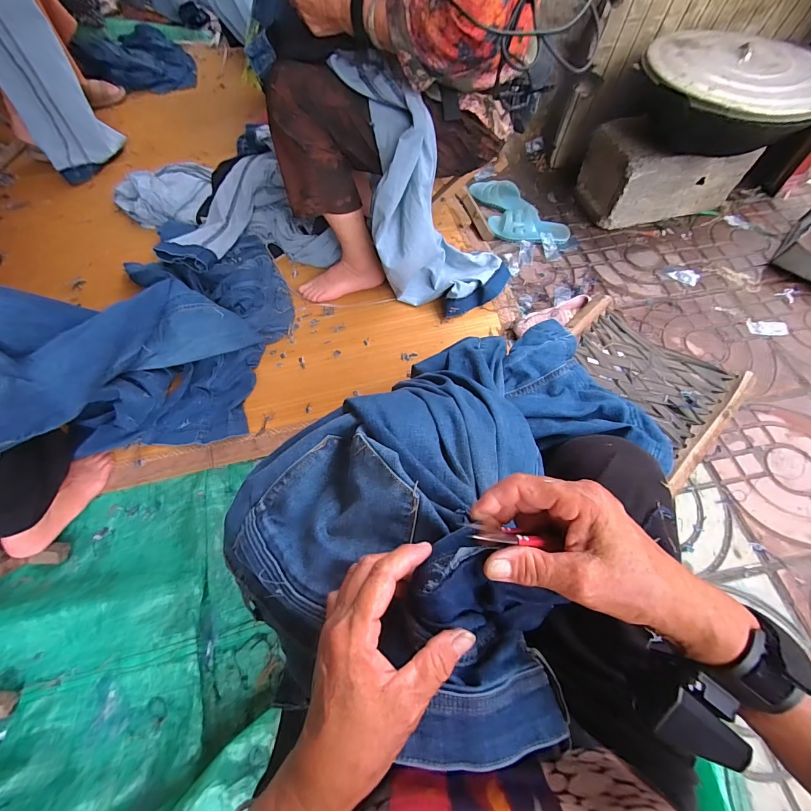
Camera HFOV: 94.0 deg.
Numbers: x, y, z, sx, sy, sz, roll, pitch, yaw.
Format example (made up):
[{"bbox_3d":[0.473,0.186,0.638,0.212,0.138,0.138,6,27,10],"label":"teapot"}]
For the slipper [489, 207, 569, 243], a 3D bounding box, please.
[{"bbox_3d":[0.346,-0.499,1.050,0.223,0.053,0.089,6,63,5],"label":"slipper"}]

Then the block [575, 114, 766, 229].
[{"bbox_3d":[0.703,-0.649,1.038,0.370,0.207,0.191,-11,63,-3],"label":"block"}]

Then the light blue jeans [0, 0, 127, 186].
[{"bbox_3d":[-1.071,-0.970,1.065,0.212,0.556,0.074,-27,41,-12],"label":"light blue jeans"}]

